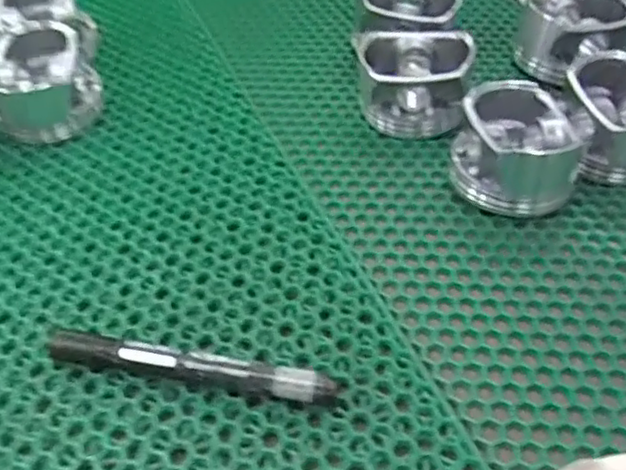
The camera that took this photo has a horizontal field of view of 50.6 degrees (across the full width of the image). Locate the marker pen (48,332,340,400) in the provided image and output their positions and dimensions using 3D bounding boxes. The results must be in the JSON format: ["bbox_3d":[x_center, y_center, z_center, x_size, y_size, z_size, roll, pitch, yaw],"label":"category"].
[{"bbox_3d":[-0.060,0.067,0.324,0.142,0.017,0.015,7,48,8],"label":"marker pen"}]

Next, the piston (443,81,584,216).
[{"bbox_3d":[0.121,-0.054,0.408,0.068,0.052,0.071,-5,48,-3],"label":"piston"}]

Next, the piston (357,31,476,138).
[{"bbox_3d":[0.071,-0.108,0.465,0.076,0.051,0.066,2,48,4],"label":"piston"}]

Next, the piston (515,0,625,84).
[{"bbox_3d":[0.192,-0.149,0.490,0.060,0.048,0.056,-19,50,-15],"label":"piston"}]

